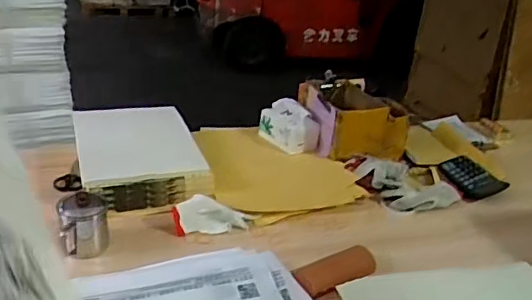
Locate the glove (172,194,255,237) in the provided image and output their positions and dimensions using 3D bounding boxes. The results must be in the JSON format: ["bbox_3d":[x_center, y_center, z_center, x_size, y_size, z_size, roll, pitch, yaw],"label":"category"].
[{"bbox_3d":[-0.105,0.132,1.139,0.164,0.057,0.050,0,27,-12],"label":"glove"}]

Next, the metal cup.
[{"bbox_3d":[-0.339,0.139,1.042,0.089,0.100,0.089,-5,28,-22],"label":"metal cup"}]

